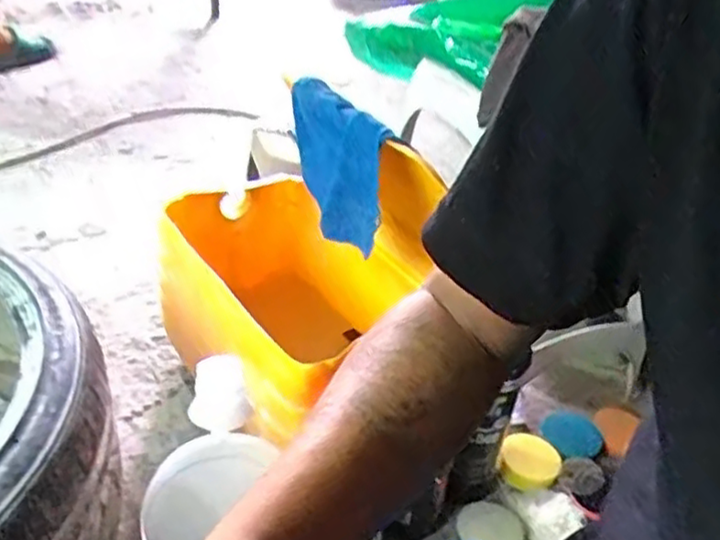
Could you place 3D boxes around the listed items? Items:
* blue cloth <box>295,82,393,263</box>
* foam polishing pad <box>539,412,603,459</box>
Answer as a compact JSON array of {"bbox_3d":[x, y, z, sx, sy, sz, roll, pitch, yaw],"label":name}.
[{"bbox_3d":[-0.029,-0.119,0.792,0.057,0.137,0.166,-11,37,-24],"label":"blue cloth"},{"bbox_3d":[0.282,0.220,0.948,0.078,0.017,0.064,-5,58,-11],"label":"foam polishing pad"}]

